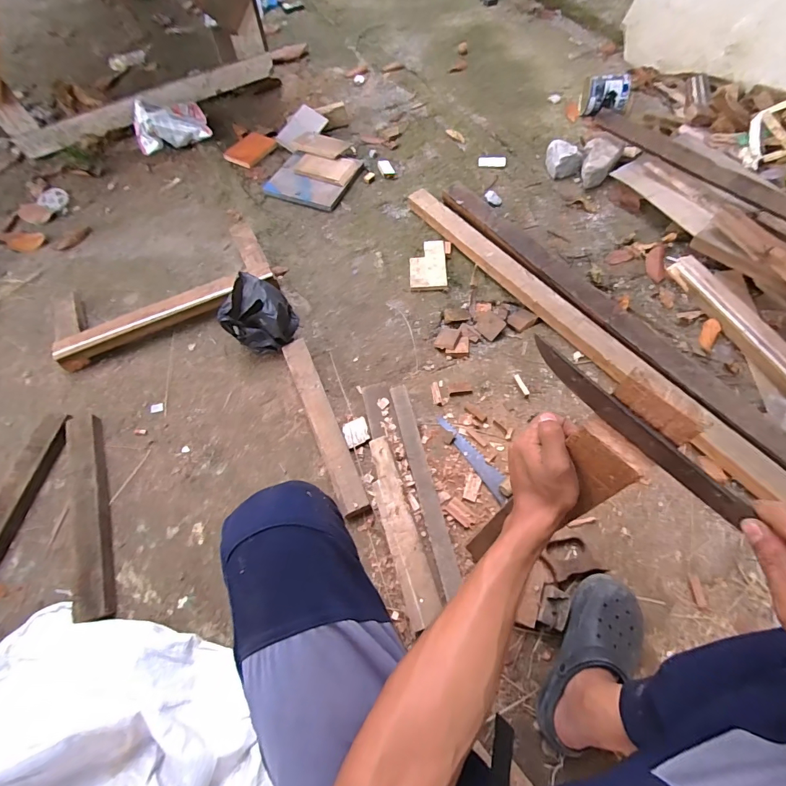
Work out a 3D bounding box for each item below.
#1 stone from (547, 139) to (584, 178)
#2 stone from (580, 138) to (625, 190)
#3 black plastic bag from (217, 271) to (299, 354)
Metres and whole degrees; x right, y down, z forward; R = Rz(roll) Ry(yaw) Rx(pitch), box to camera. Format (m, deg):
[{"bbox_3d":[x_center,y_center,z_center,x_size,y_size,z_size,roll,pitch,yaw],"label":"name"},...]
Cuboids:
[{"bbox_3d":[0.548,-0.746,1.282,0.114,0.072,0.090,15,66,11],"label":"stone"},{"bbox_3d":[0.649,-0.731,1.262,0.115,0.075,0.154,25,68,15],"label":"stone"},{"bbox_3d":[-0.344,-0.192,1.024,0.158,0.135,0.158,0,64,4],"label":"black plastic bag"}]

